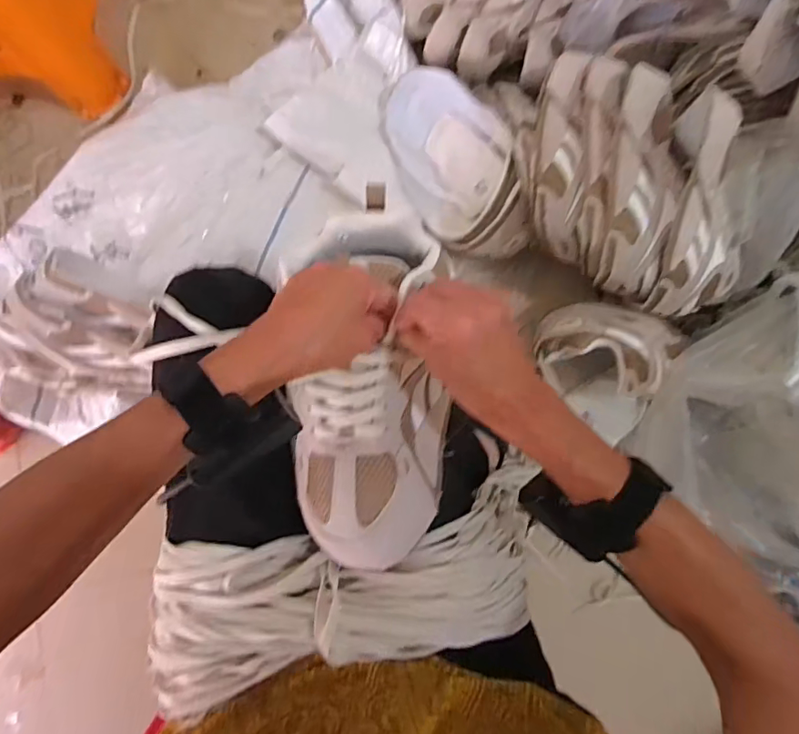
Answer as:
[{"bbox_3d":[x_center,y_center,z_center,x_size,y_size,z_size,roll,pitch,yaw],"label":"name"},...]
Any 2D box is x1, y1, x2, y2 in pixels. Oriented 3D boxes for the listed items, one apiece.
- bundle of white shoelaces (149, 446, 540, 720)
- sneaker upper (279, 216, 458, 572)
[{"bbox_3d":[-0.049,0.177,0.403,0.302,0.063,0.124,-12,84,2],"label":"bundle of white shoelaces"},{"bbox_3d":[-0.022,0.011,0.388,0.120,0.074,0.261,2,81,3],"label":"sneaker upper"}]

